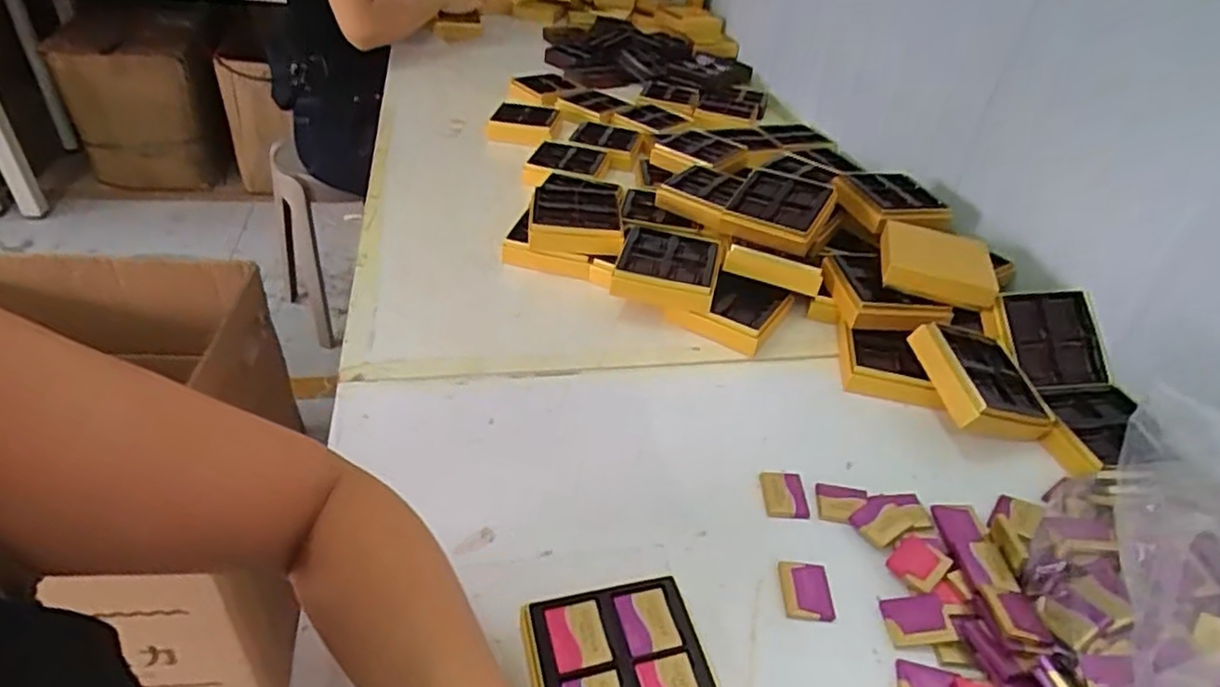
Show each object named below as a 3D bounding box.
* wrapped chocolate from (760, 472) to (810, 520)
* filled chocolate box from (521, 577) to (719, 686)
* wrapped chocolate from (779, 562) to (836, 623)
[{"bbox_3d":[0.132,0.114,0.513,0.033,0.005,0.038,4,38,-2],"label":"wrapped chocolate"},{"bbox_3d":[0.006,0.191,0.380,0.095,0.032,0.097,-6,39,-14],"label":"filled chocolate box"},{"bbox_3d":[0.130,0.164,0.449,0.032,0.005,0.040,6,38,0],"label":"wrapped chocolate"}]

